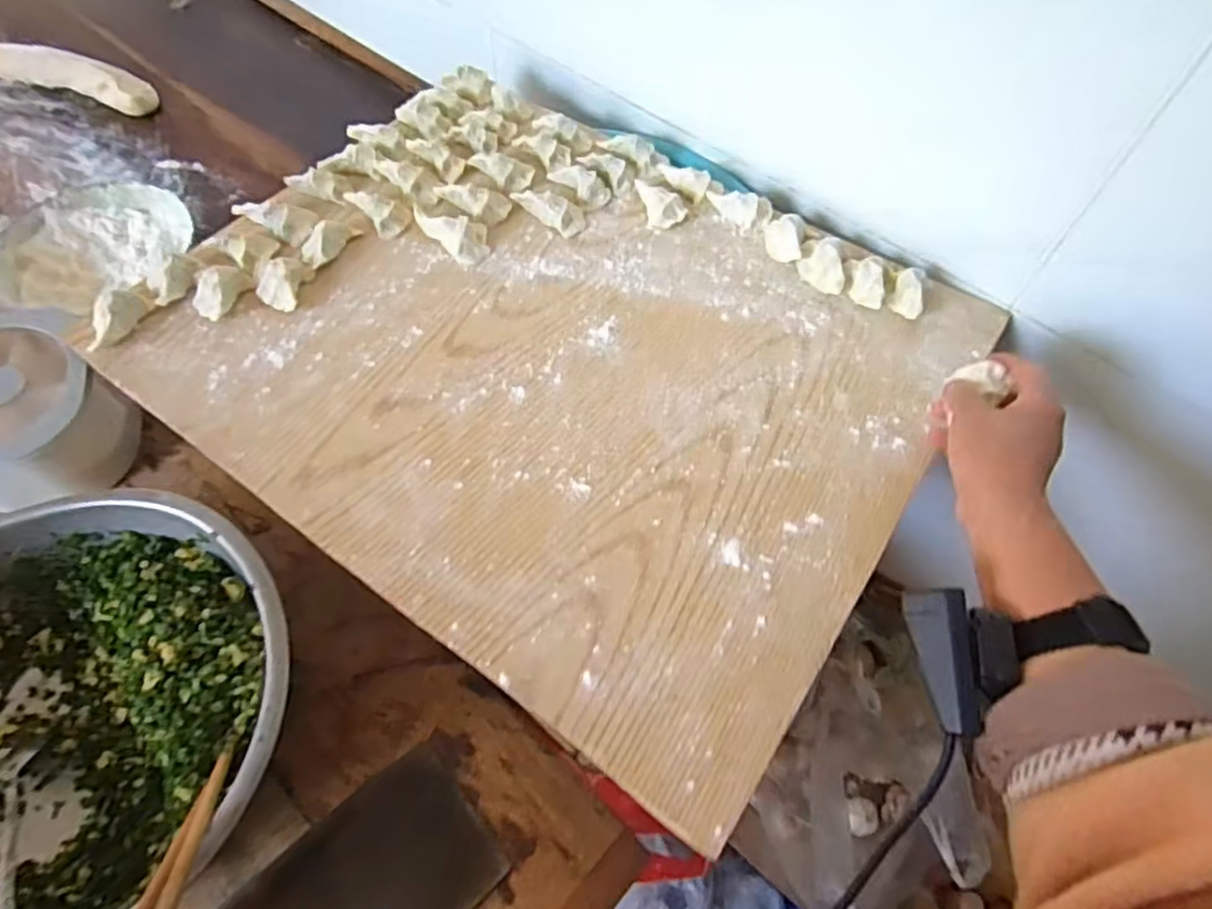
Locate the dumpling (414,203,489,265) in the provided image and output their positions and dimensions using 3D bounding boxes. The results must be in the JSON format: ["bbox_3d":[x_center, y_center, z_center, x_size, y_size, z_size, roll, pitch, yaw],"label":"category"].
[{"bbox_3d":[-0.126,-0.189,0.580,0.034,0.024,0.071,-39,66,-24],"label":"dumpling"}]

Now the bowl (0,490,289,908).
[{"bbox_3d":[-0.329,0.159,0.422,0.258,0.089,0.260,1,56,-2],"label":"bowl"}]

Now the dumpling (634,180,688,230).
[{"bbox_3d":[0.049,-0.225,0.610,0.034,0.020,0.058,-7,57,-7],"label":"dumpling"}]

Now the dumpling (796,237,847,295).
[{"bbox_3d":[0.176,-0.155,0.568,0.032,0.022,0.052,0,56,-2],"label":"dumpling"}]

